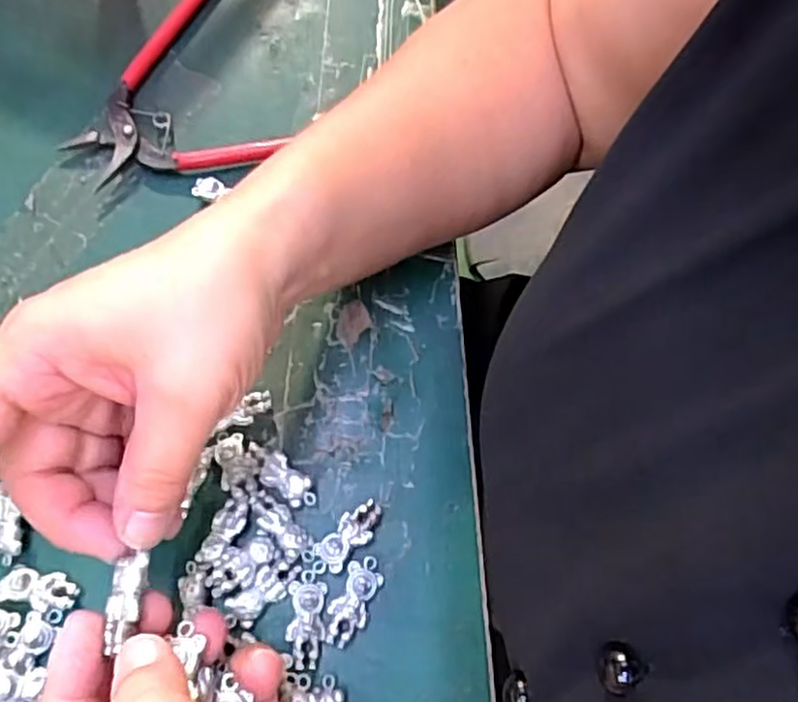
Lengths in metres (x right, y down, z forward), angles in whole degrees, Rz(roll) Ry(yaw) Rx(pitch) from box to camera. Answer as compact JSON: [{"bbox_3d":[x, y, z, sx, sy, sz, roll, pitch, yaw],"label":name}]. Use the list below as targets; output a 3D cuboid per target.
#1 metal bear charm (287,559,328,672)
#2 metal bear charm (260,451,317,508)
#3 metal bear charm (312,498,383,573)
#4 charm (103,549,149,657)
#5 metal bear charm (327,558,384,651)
[{"bbox_3d":[-0.035,0.098,0.264,0.014,0.004,0.036,1,68,-2],"label":"metal bear charm"},{"bbox_3d":[-0.044,0.053,0.283,0.026,0.010,0.013,39,72,13],"label":"metal bear charm"},{"bbox_3d":[-0.020,0.073,0.277,0.014,0.007,0.033,42,72,14],"label":"metal bear charm"},{"bbox_3d":[-0.083,0.075,0.214,0.011,0.004,0.029,2,57,-1],"label":"charm"},{"bbox_3d":[-0.017,0.095,0.268,0.014,0.006,0.033,22,69,7],"label":"metal bear charm"}]

